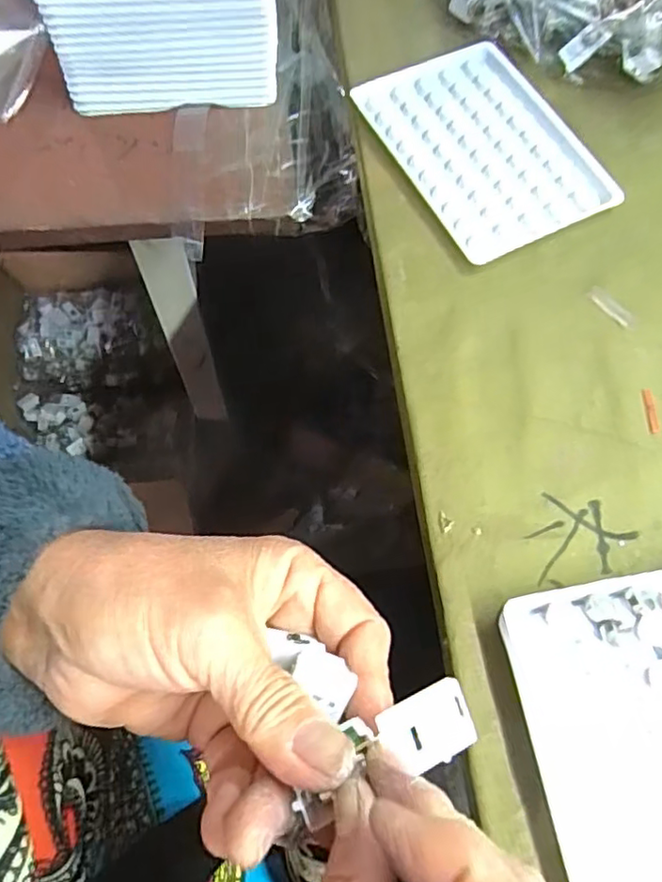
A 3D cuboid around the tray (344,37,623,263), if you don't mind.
[{"bbox_3d":[0.084,-0.159,0.329,0.096,0.007,0.126,-26,71,-10],"label":"tray"}]

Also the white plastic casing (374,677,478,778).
[{"bbox_3d":[0.029,0.085,0.181,0.029,0.004,0.021,-19,89,-20],"label":"white plastic casing"}]

